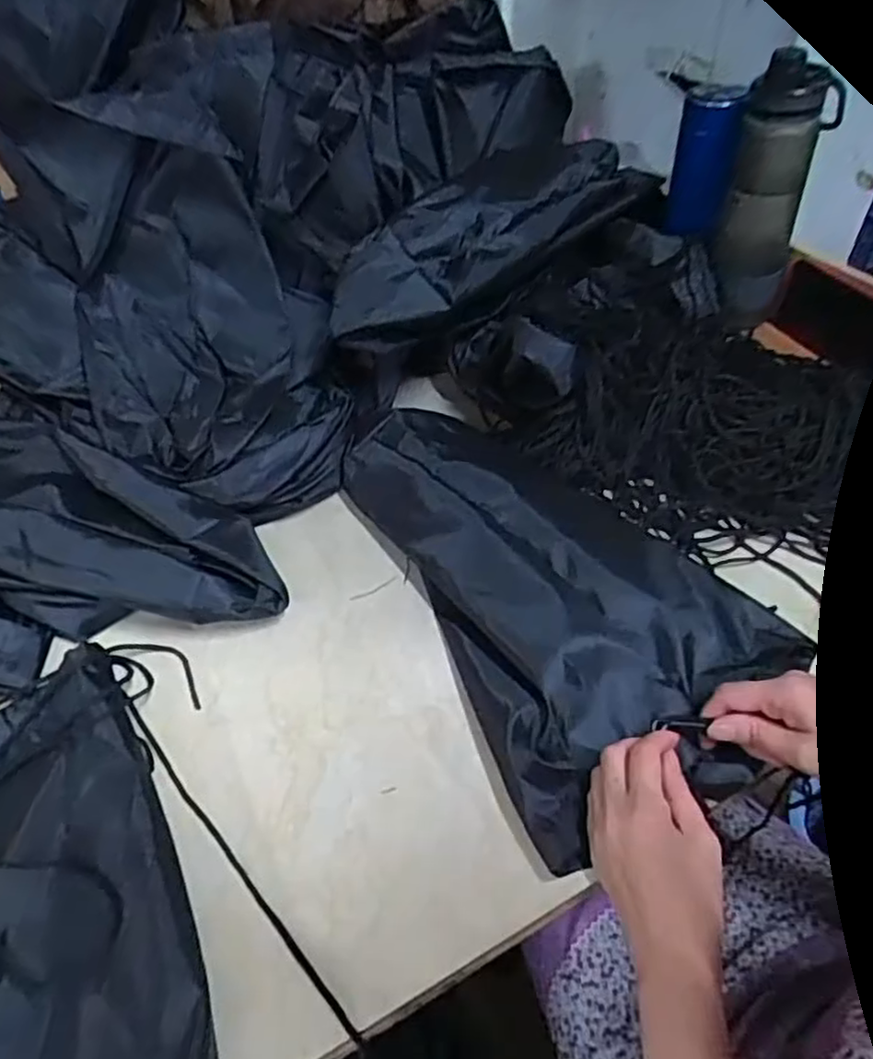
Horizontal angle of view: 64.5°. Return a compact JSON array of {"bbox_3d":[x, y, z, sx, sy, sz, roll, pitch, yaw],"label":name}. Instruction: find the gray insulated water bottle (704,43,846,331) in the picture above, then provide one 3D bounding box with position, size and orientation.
[{"bbox_3d":[0.351,-0.344,0.747,0.082,0.252,0.078,14,51,17],"label":"gray insulated water bottle"}]

